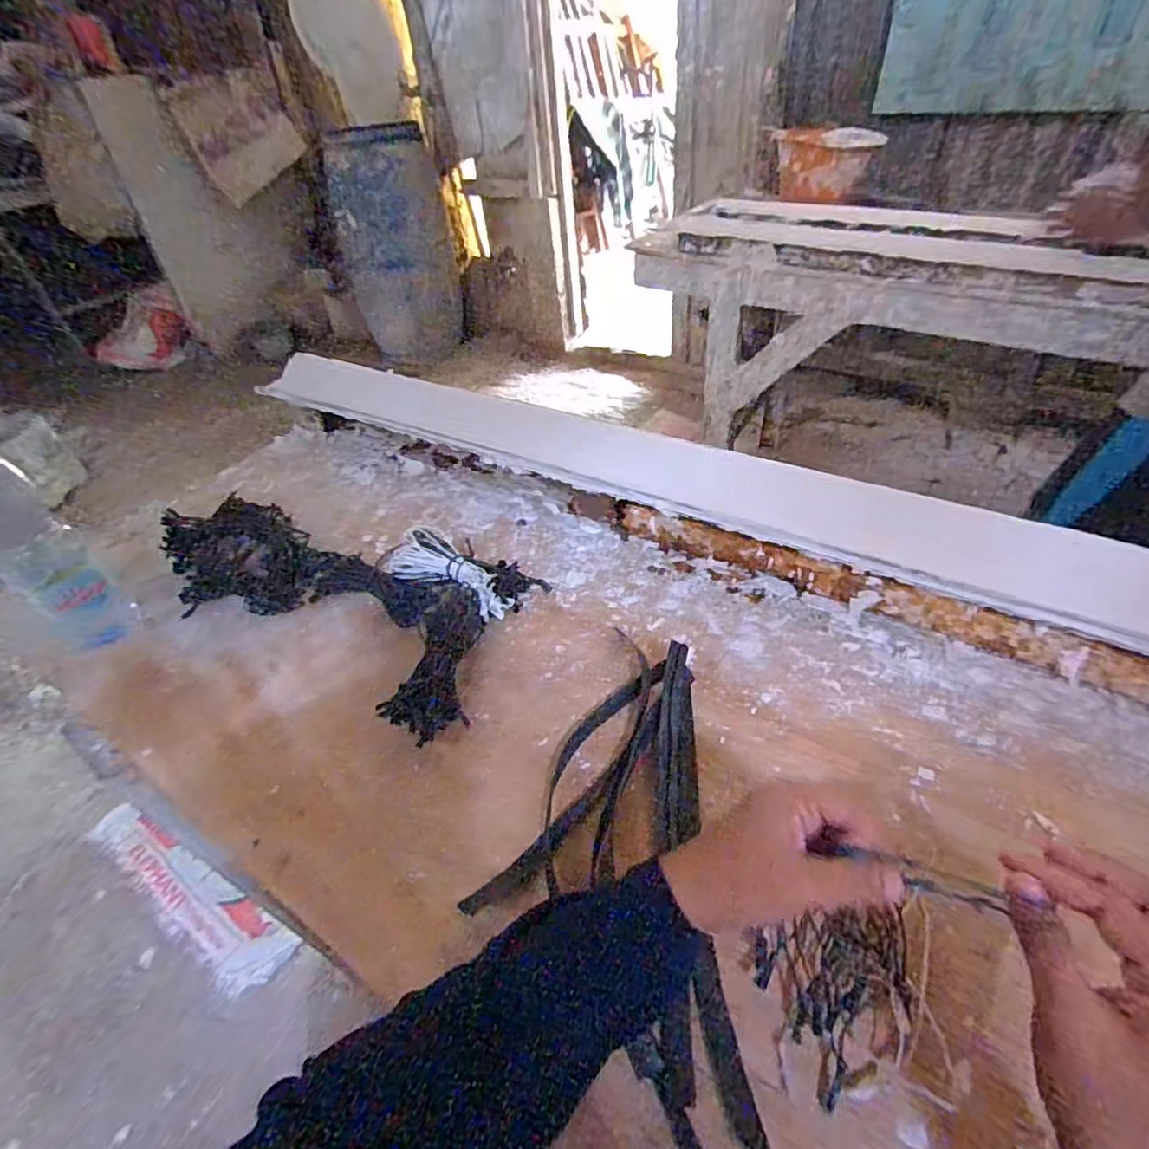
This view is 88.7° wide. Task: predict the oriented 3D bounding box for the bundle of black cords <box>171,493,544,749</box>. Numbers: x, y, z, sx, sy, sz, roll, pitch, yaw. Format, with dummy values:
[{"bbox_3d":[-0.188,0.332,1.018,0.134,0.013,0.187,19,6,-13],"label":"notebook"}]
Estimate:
[{"bbox_3d":[-0.242,0.005,0.593,0.400,0.047,0.197,18,48,23],"label":"bundle of black cords"}]

